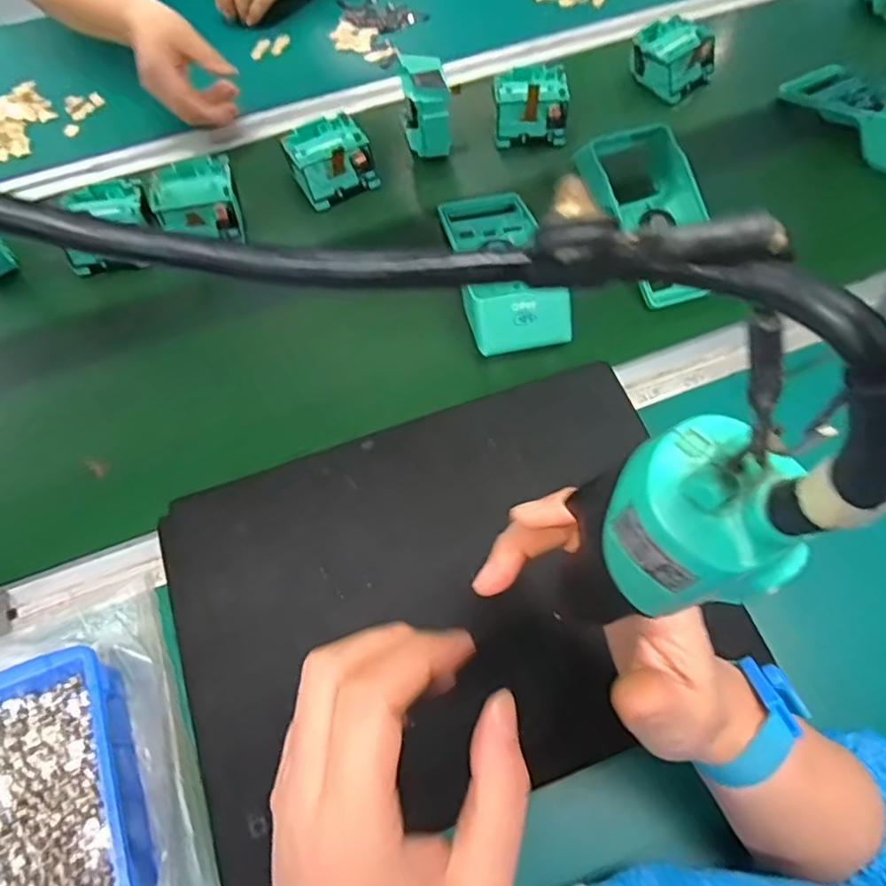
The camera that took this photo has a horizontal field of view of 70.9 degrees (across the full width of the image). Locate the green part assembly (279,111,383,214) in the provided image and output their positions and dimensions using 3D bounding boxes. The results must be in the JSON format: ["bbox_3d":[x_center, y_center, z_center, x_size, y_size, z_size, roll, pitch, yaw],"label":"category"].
[{"bbox_3d":[-0.115,-0.285,0.623,0.078,0.044,0.081,-28,66,-14],"label":"green part assembly"}]

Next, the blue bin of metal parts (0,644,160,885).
[{"bbox_3d":[-0.232,0.206,0.358,0.099,0.045,0.152,-20,64,-10],"label":"blue bin of metal parts"}]

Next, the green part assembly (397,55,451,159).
[{"bbox_3d":[-0.017,-0.339,0.625,0.046,0.071,0.078,-6,63,-3],"label":"green part assembly"}]

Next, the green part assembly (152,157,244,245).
[{"bbox_3d":[-0.235,-0.230,0.603,0.074,0.047,0.074,-13,63,-7],"label":"green part assembly"}]

